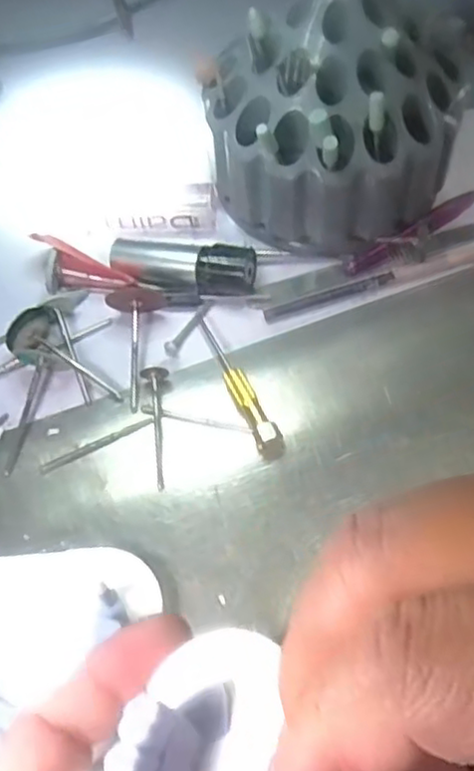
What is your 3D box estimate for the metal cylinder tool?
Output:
[{"bbox_3d":[-0.022,-0.047,0.282,0.058,0.019,0.017,5,61,7],"label":"metal cylinder tool"}]

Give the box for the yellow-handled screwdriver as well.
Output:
[{"bbox_3d":[0.001,-0.002,0.262,0.009,0.007,0.066,-22,62,-8],"label":"yellow-handled screwdriver"}]

